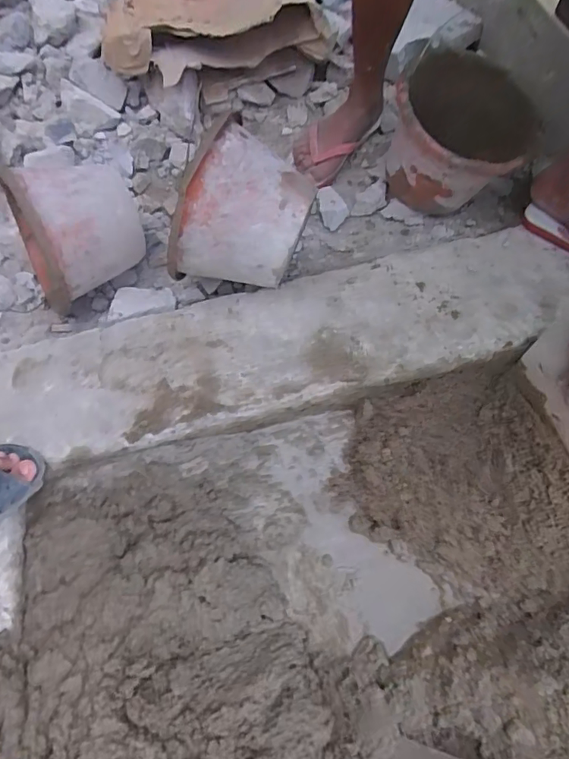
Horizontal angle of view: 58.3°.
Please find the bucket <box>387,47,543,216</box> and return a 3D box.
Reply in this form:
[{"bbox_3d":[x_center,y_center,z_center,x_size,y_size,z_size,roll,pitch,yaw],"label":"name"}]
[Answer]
[{"bbox_3d":[0.276,-0.389,0.854,0.198,0.190,0.209,0,69,-1],"label":"bucket"}]

